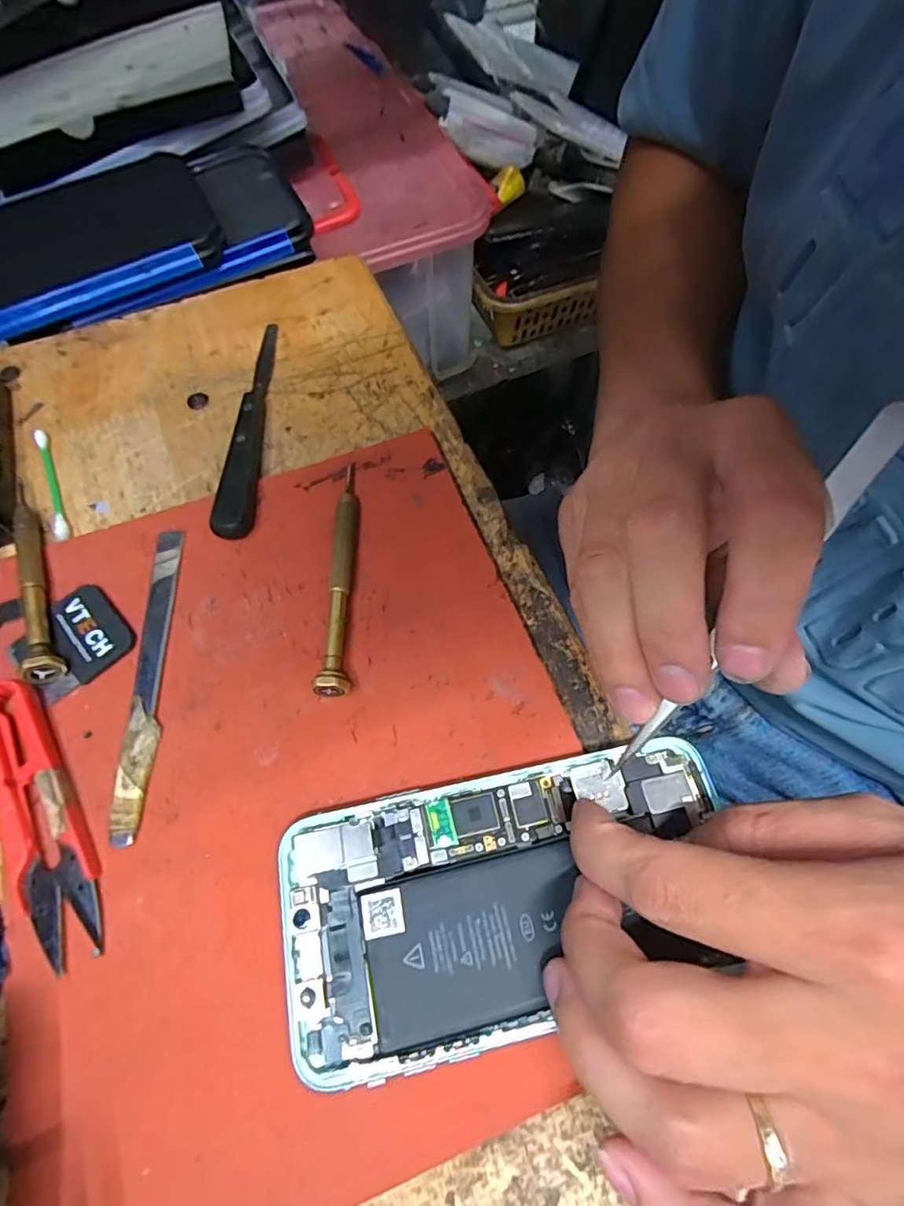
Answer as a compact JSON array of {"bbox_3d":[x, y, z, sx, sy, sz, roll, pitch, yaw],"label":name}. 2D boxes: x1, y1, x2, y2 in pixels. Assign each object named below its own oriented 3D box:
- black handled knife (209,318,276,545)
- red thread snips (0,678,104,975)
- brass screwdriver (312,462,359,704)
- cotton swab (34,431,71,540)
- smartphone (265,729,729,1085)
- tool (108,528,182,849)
[{"bbox_3d":[-0.099,-0.091,0.269,0.018,0.013,0.138,-3,65,-1],"label":"black handled knife"},{"bbox_3d":[-0.143,0.071,0.190,0.022,0.009,0.099,-27,67,-12],"label":"red thread snips"},{"bbox_3d":[-0.045,-0.015,0.232,0.012,0.011,0.110,1,65,1],"label":"brass screwdriver"},{"bbox_3d":[-0.190,-0.056,0.259,0.008,0.005,0.068,-23,67,-10],"label":"cotton swab"},{"bbox_3d":[0.020,0.095,0.180,0.146,0.011,0.074,-11,63,-8],"label":"smartphone"},{"bbox_3d":[-0.118,0.026,0.215,0.013,0.004,0.125,-3,65,-1],"label":"tool"}]

